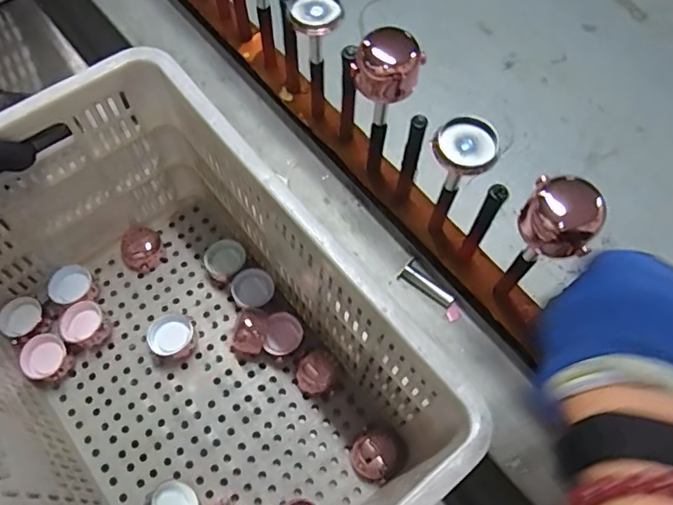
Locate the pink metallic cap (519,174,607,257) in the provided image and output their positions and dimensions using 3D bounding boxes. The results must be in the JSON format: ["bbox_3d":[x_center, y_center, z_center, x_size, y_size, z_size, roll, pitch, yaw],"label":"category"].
[{"bbox_3d":[0.181,-0.030,0.443,0.057,0.047,0.053,1,66,-2],"label":"pink metallic cap"}]

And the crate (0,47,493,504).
[{"bbox_3d":[-0.171,0.111,0.587,0.339,0.301,0.511,-37,73,-17],"label":"crate"}]

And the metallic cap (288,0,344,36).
[{"bbox_3d":[-0.021,-0.243,0.550,0.052,0.014,0.052,1,66,-2],"label":"metallic cap"}]

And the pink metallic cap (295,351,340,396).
[{"bbox_3d":[-0.027,0.163,0.738,0.055,0.021,0.055,1,66,-2],"label":"pink metallic cap"}]

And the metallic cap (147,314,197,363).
[{"bbox_3d":[-0.222,0.114,0.736,0.060,0.033,0.060,-3,62,6],"label":"metallic cap"}]

